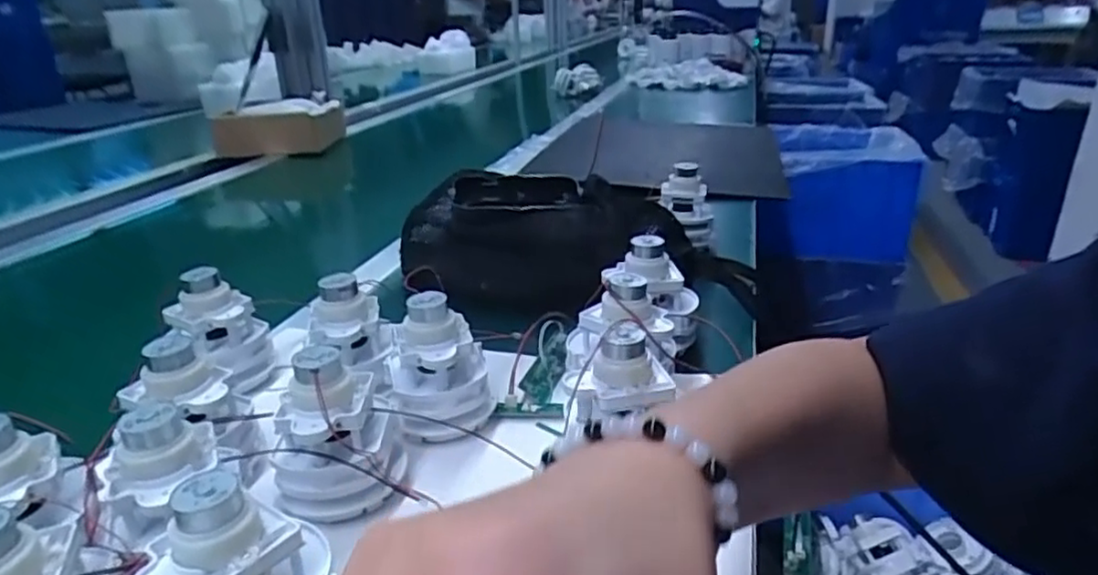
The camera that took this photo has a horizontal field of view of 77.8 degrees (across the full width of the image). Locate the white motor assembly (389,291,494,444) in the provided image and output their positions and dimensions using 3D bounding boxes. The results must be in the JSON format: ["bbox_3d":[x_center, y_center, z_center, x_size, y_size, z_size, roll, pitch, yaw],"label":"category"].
[{"bbox_3d":[-0.068,0.045,0.416,0.058,0.083,0.052,-6,24,-11],"label":"white motor assembly"}]

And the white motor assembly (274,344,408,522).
[{"bbox_3d":[-0.112,0.075,0.356,0.063,0.080,0.052,-9,25,-15],"label":"white motor assembly"}]

